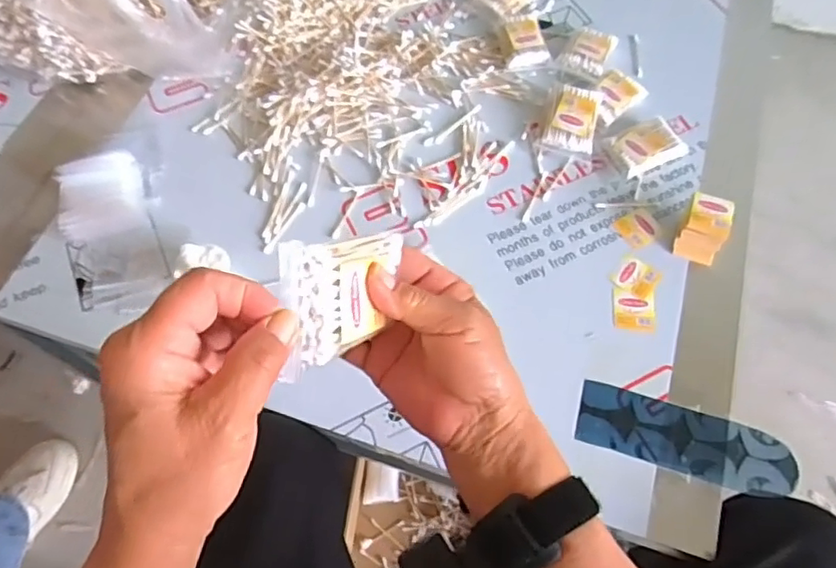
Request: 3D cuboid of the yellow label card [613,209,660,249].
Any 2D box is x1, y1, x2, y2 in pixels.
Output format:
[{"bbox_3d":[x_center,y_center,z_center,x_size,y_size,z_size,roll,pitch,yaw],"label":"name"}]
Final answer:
[{"bbox_3d":[0.238,-0.059,0.631,0.043,0.004,0.039,-28,65,-13],"label":"yellow label card"}]

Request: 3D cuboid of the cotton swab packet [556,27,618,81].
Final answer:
[{"bbox_3d":[0.214,-0.289,0.736,0.053,0.023,0.070,26,66,14],"label":"cotton swab packet"}]

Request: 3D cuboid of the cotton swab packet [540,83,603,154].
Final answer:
[{"bbox_3d":[0.180,-0.191,0.684,0.059,0.030,0.072,14,63,8],"label":"cotton swab packet"}]

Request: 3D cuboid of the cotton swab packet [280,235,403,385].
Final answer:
[{"bbox_3d":[-0.037,0.009,0.294,0.012,0.085,0.063,6,100,33],"label":"cotton swab packet"}]

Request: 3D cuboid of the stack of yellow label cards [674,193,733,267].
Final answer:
[{"bbox_3d":[0.297,-0.058,0.613,0.045,0.042,0.060,24,67,12],"label":"stack of yellow label cards"}]

